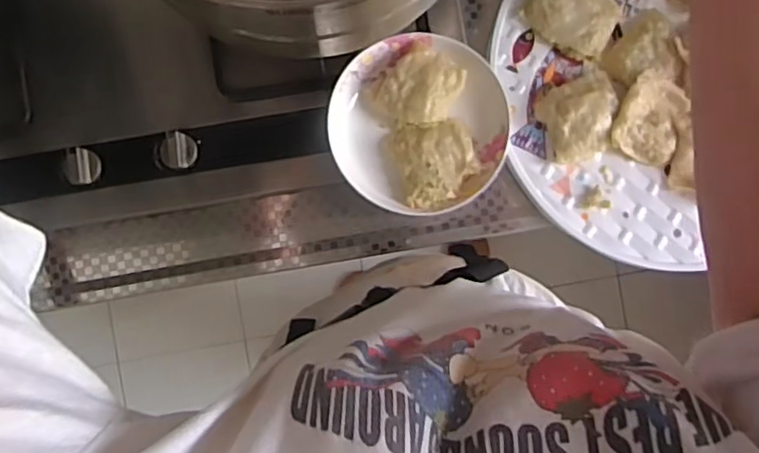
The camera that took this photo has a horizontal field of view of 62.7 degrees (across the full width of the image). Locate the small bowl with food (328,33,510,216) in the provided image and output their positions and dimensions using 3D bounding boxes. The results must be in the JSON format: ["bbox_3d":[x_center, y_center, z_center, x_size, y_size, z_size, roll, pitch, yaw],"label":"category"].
[{"bbox_3d":[0.041,-0.106,0.647,0.180,0.037,0.172,0,89,-1],"label":"small bowl with food"}]

